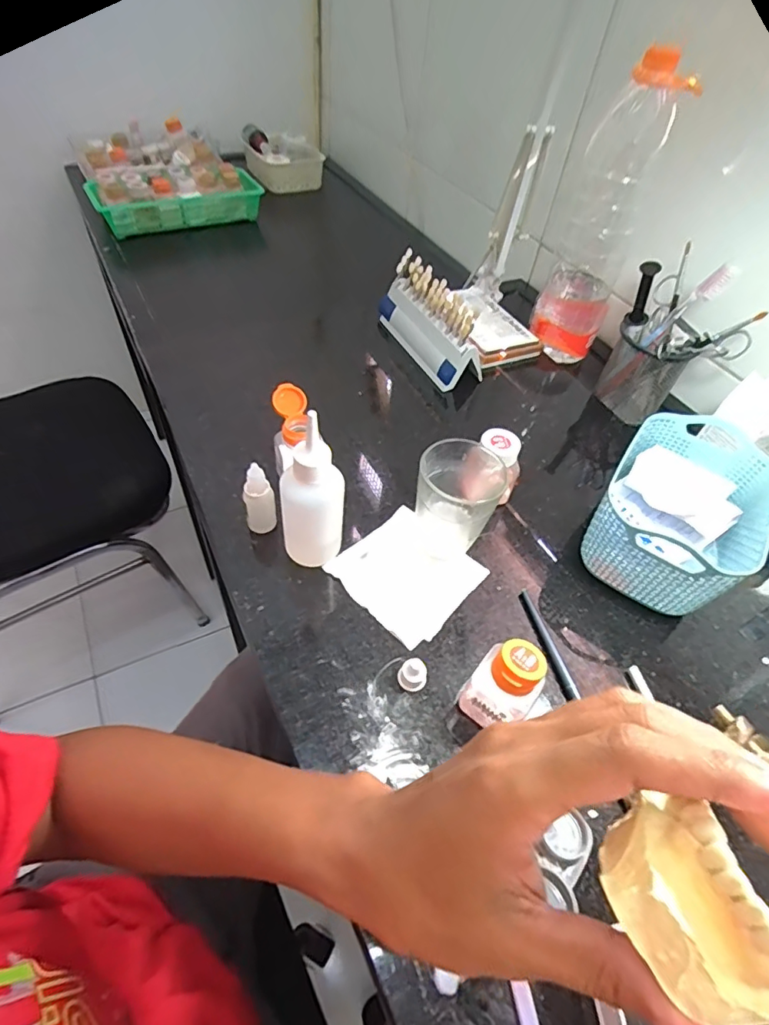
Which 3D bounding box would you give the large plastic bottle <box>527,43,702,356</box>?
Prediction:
[{"bbox_3d":[0.254,-0.335,0.600,0.093,0.296,0.079,22,52,11],"label":"large plastic bottle"}]

